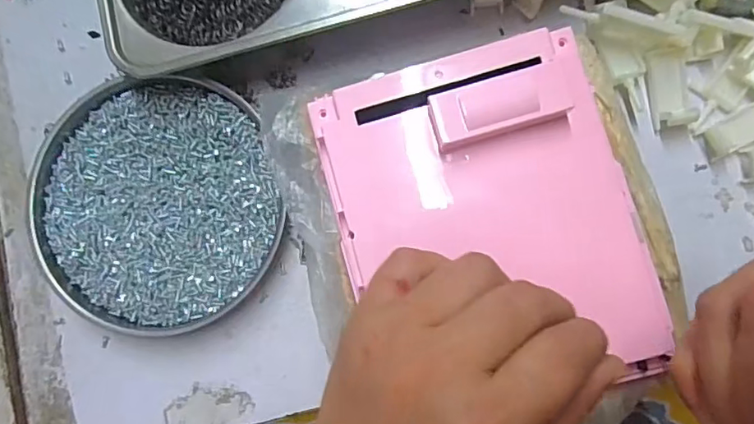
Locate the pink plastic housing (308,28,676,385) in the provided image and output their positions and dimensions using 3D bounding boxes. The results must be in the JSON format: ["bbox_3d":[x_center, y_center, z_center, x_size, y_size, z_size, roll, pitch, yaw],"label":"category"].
[{"bbox_3d":[0.047,0.001,0.237,0.126,0.026,0.146,-15,84,3],"label":"pink plastic housing"}]

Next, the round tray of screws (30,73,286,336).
[{"bbox_3d":[-0.116,-0.004,0.294,0.129,0.029,0.130,0,85,4],"label":"round tray of screws"}]

